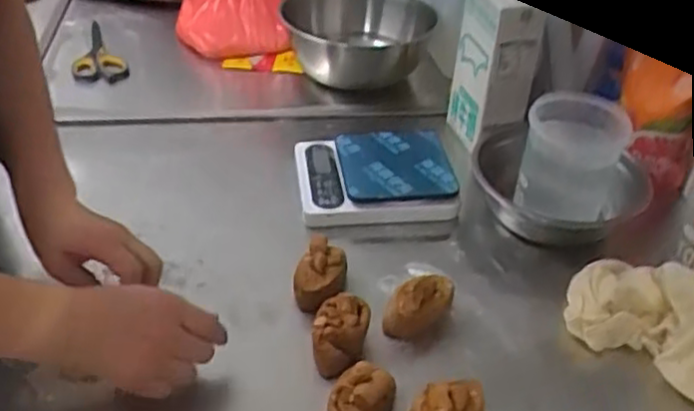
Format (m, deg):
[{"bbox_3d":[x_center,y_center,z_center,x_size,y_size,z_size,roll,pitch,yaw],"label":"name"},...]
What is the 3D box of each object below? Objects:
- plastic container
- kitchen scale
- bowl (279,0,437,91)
[{"bbox_3d":[0.234,-0.057,0.747,0.096,0.107,0.106,10,38,9],"label":"plastic container"},{"bbox_3d":[0.032,-0.033,0.809,0.175,0.045,0.130,-3,38,-7],"label":"kitchen scale"},{"bbox_3d":[0.016,-0.229,1.003,0.191,0.124,0.191,2,38,-1],"label":"bowl"}]

